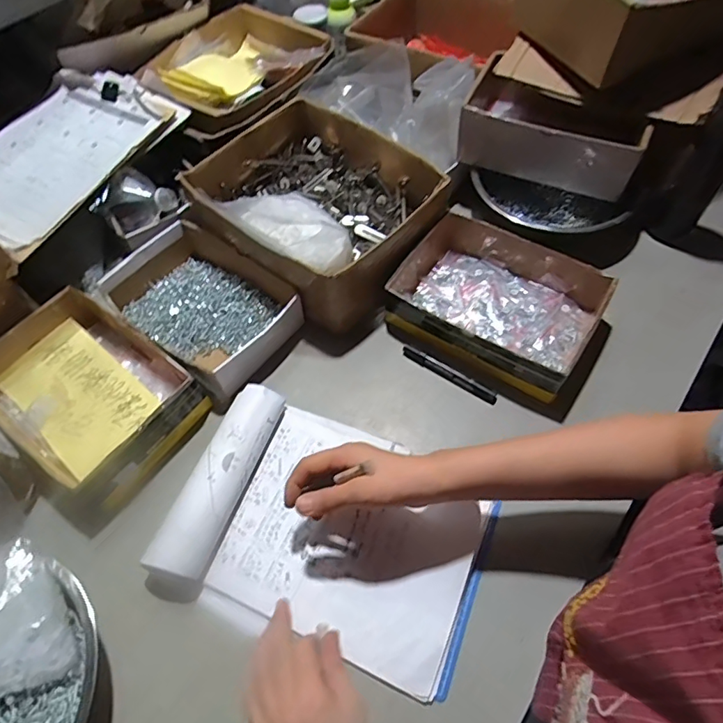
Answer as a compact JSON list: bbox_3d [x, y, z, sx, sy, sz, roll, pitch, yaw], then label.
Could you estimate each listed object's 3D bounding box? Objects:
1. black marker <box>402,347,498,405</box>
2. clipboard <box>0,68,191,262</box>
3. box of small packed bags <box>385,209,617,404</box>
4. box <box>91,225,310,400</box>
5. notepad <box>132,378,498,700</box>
[{"bbox_3d":[0.112,0.016,0.636,0.136,0.014,0.011,30,65,20],"label":"black marker"},{"bbox_3d":[-0.455,-0.325,0.736,0.233,0.036,0.357,25,63,17],"label":"clipboard"},{"bbox_3d":[0.180,-0.081,0.666,0.256,0.071,0.202,29,65,19],"label":"box of small packed bags"},{"bbox_3d":[-0.224,-0.082,0.691,0.269,0.060,0.172,31,65,20],"label":"box"},{"bbox_3d":[-0.031,0.169,0.526,0.318,0.060,0.228,18,61,14],"label":"notepad"}]

